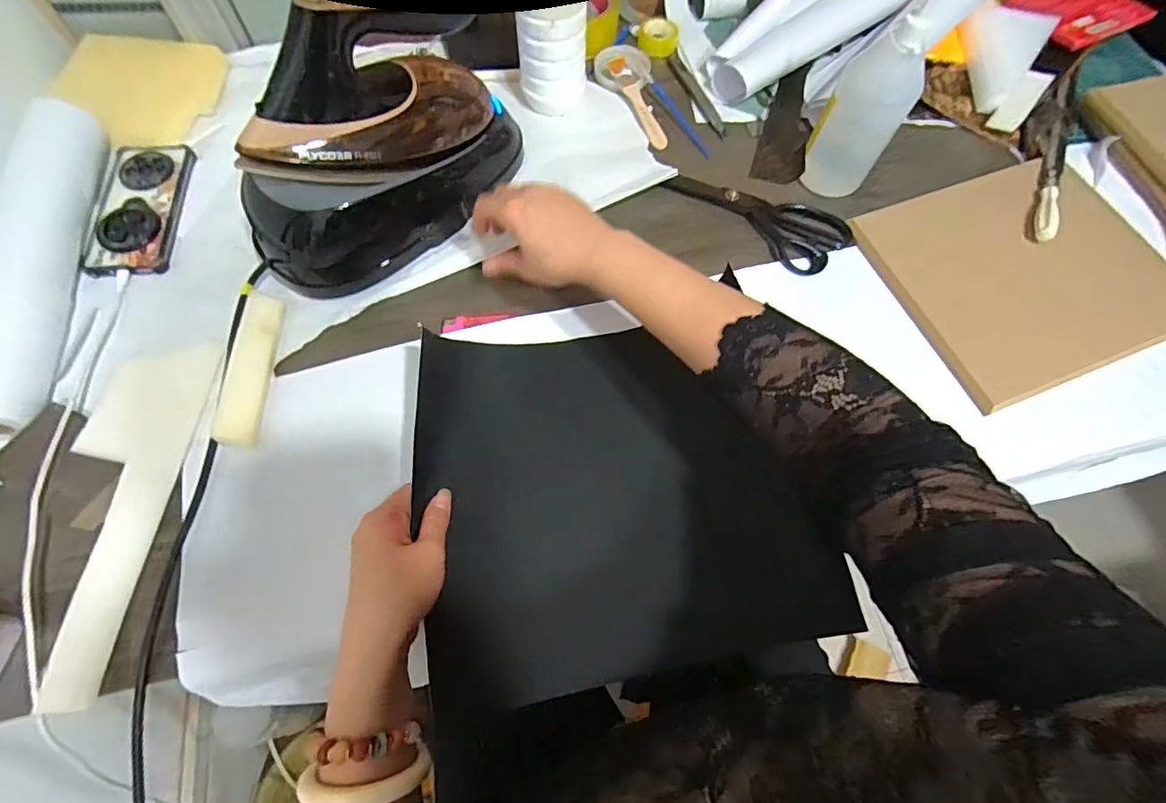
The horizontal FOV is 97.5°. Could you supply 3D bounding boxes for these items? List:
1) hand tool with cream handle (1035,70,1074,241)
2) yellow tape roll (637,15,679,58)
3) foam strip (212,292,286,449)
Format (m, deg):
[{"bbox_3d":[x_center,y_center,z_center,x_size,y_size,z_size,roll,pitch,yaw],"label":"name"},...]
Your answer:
[{"bbox_3d":[0.553,-0.301,0.600,0.035,0.019,0.296,27,70,8],"label":"hand tool with cream handle"},{"bbox_3d":[0.100,-0.487,0.679,0.051,0.018,0.061,7,68,0],"label":"yellow tape roll"},{"bbox_3d":[-0.304,-0.032,0.469,0.036,0.011,0.148,10,64,-27],"label":"foam strip"}]

